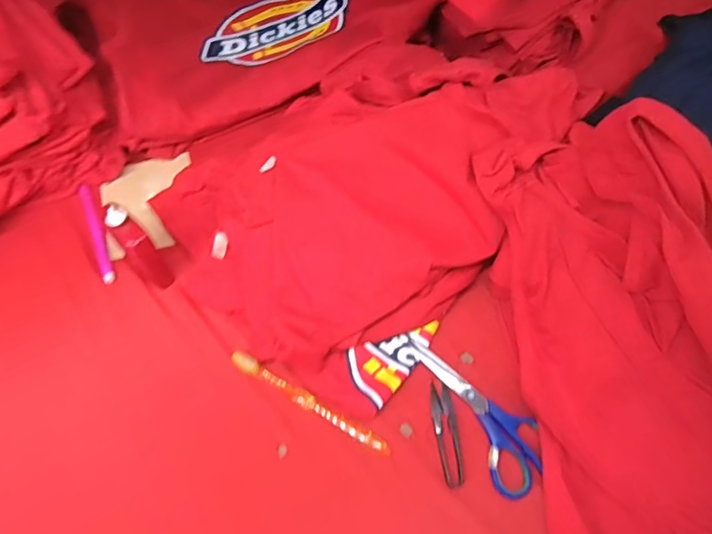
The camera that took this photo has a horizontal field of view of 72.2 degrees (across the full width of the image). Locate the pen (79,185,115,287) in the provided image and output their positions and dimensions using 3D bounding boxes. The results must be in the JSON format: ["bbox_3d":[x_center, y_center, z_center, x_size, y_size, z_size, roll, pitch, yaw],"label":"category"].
[{"bbox_3d":[-0.288,-0.039,0.544,0.013,0.014,0.128,-21,63,-13],"label":"pen"}]

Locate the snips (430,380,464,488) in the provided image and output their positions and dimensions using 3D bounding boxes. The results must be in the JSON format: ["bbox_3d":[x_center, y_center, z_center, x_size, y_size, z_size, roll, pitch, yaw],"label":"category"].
[{"bbox_3d":[0.089,0.159,0.472,0.023,0.008,0.094,-7,60,-6],"label":"snips"}]

